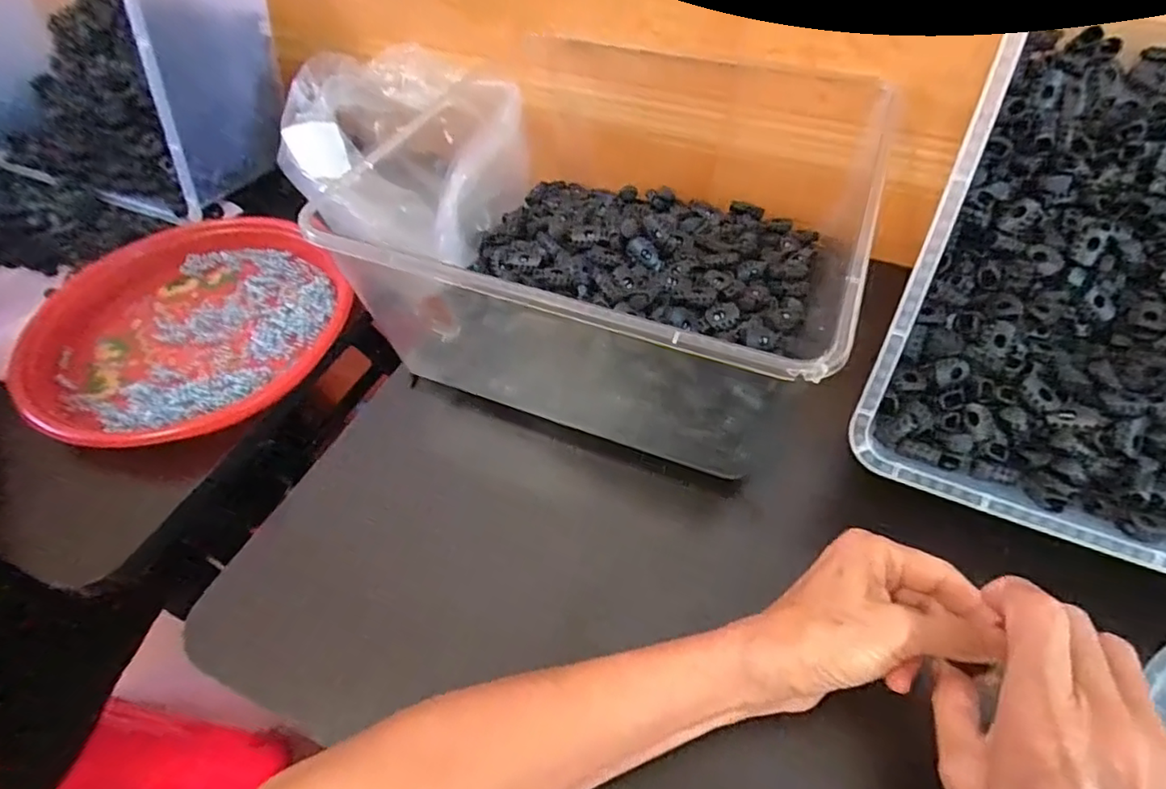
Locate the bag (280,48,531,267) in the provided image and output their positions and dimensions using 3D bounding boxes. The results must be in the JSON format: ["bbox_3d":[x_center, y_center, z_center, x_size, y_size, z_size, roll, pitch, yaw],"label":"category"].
[{"bbox_3d":[-0.159,-0.211,0.540,0.216,0.101,0.165,26,57,21],"label":"bag"}]

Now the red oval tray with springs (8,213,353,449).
[{"bbox_3d":[-0.319,-0.057,0.491,0.242,0.042,0.256,-34,58,-23],"label":"red oval tray with springs"}]

